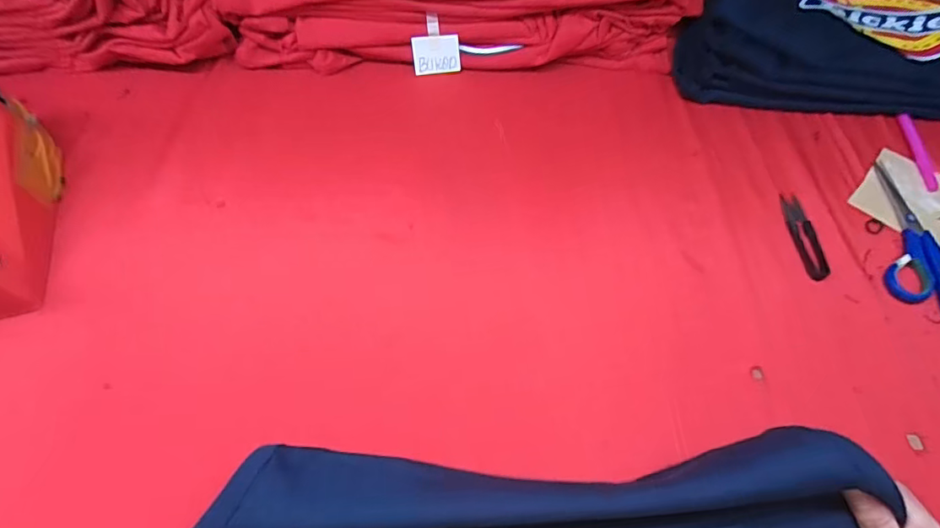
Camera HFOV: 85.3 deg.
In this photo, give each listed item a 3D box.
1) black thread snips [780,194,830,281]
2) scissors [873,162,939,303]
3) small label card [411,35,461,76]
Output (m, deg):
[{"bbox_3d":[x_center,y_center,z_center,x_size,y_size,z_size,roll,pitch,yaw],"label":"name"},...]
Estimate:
[{"bbox_3d":[0.323,-0.027,0.493,0.025,0.004,0.096,1,59,-1],"label":"black thread snips"},{"bbox_3d":[0.436,-0.029,0.495,0.074,0.008,0.181,14,59,6],"label":"scissors"},{"bbox_3d":[-0.039,-0.243,0.594,0.054,0.042,0.004,-4,37,2],"label":"small label card"}]

